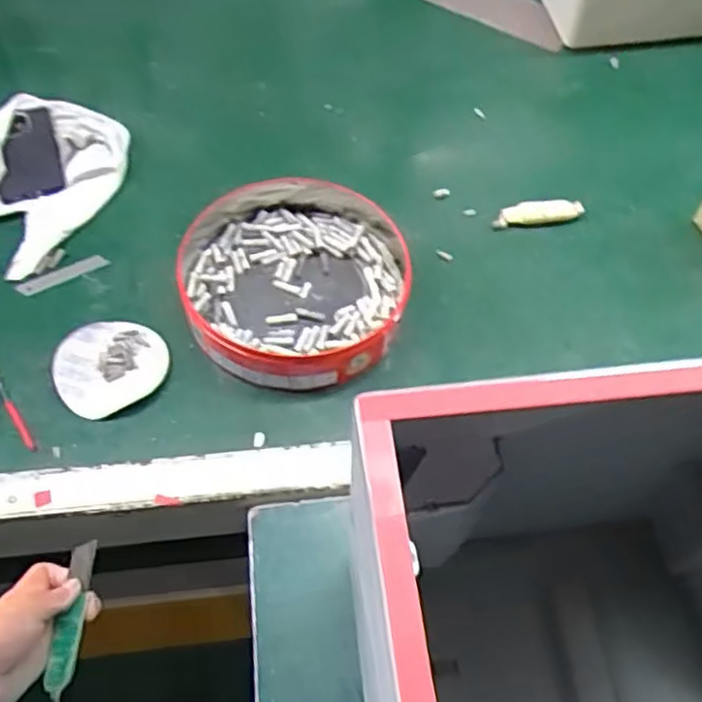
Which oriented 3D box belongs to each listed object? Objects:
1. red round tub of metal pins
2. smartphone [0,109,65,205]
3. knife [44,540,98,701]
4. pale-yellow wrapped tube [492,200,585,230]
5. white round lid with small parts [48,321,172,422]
[{"bbox_3d":[-0.060,-0.080,0.811,0.254,0.054,0.274,0,58,-1],"label":"red round tub of metal pins"},{"bbox_3d":[-0.414,-0.253,0.908,0.074,0.010,0.140,-15,71,-6],"label":"smartphone"},{"bbox_3d":[-0.214,0.207,0.545,0.018,0.019,0.116,4,69,2],"label":"knife"},{"bbox_3d":[0.235,-0.174,0.893,0.111,0.018,0.030,-4,59,-4],"label":"pale-yellow wrapped tube"},{"bbox_3d":[-0.259,0.015,0.763,0.117,0.015,0.107,0,58,-1],"label":"white round lid with small parts"}]

